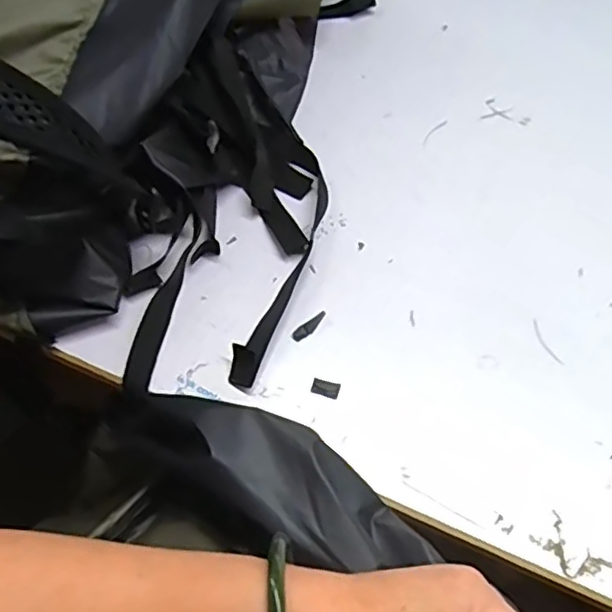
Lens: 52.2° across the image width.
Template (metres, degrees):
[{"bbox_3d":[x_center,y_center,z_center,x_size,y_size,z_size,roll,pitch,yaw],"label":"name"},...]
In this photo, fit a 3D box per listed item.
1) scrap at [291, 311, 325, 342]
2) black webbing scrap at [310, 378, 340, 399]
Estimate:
[{"bbox_3d":[0.003,0.015,0.463,0.032,0.004,0.008,-38,66,-18],"label":"scrap"},{"bbox_3d":[0.014,0.058,0.440,0.019,0.006,0.011,12,62,8],"label":"black webbing scrap"}]

